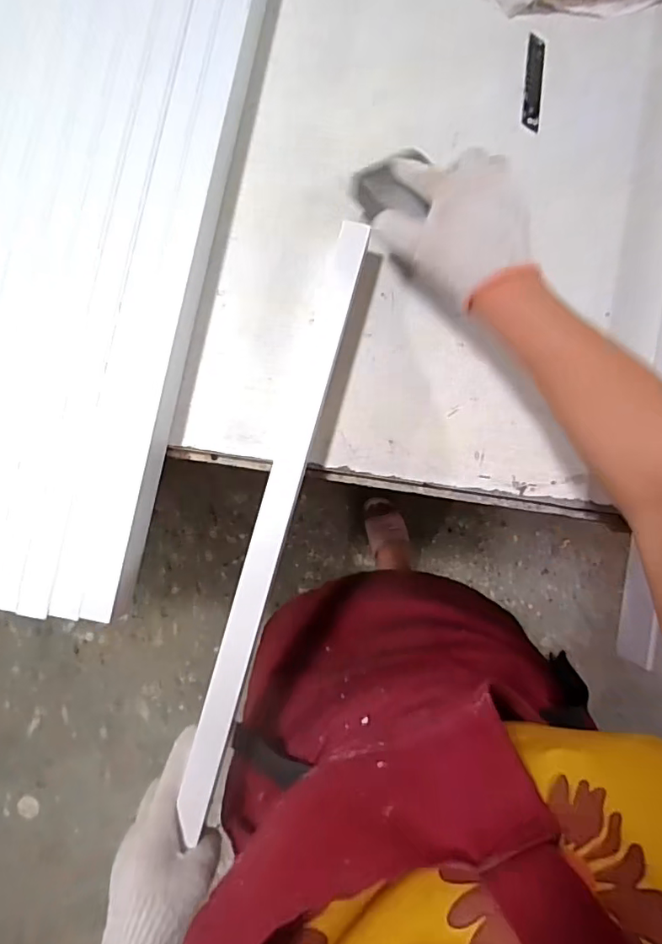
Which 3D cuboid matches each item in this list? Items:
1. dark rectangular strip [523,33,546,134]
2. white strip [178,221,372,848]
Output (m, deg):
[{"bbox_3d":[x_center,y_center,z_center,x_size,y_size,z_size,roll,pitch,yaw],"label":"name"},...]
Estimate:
[{"bbox_3d":[0.205,-0.393,0.528,0.017,0.004,0.101,6,86,-1],"label":"dark rectangular strip"},{"bbox_3d":[-0.046,0.034,0.442,0.031,0.013,0.510,15,85,-1],"label":"white strip"}]

